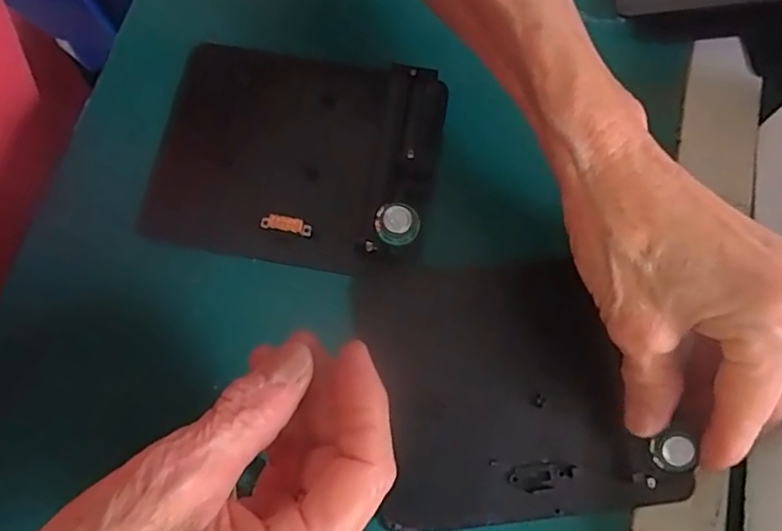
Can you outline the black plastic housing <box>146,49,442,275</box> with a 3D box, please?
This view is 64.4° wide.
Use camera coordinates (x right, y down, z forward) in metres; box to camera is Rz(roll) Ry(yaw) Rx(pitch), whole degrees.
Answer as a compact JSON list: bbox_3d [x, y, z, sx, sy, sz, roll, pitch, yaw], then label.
[{"bbox_3d":[-0.047,-0.056,0.300,0.135,0.023,0.108,11,73,2],"label":"black plastic housing"}]

